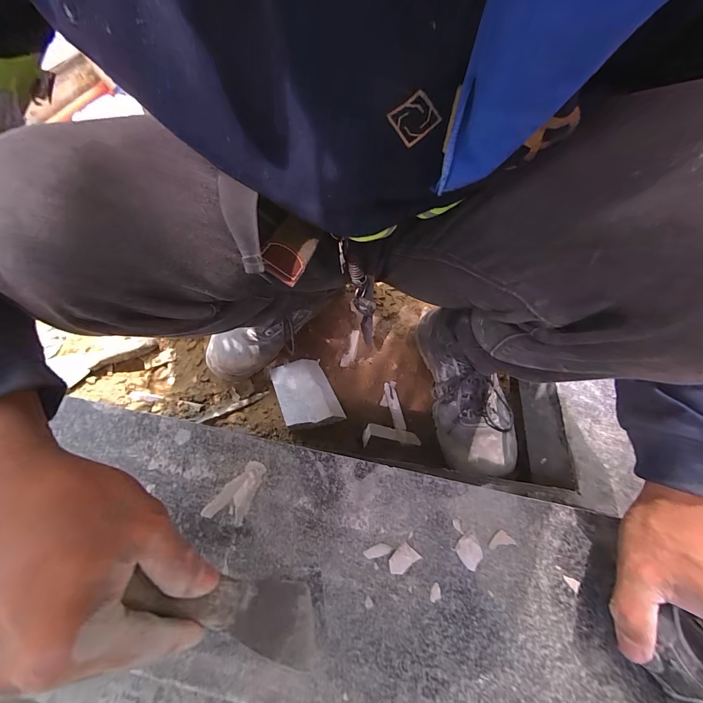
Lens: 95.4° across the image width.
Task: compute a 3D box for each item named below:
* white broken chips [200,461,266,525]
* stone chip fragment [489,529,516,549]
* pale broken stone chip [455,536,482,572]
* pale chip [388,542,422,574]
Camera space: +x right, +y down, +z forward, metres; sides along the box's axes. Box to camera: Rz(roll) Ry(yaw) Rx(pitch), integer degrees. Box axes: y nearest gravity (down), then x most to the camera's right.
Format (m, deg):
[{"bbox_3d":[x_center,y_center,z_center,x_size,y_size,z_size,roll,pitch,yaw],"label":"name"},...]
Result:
[{"bbox_3d":[-0.101,0.120,0.279,0.034,0.004,0.052,16,60,8],"label":"white broken chips"},{"bbox_3d":[0.124,0.155,0.265,0.022,0.004,0.011,-8,60,-6],"label":"stone chip fragment"},{"bbox_3d":[0.096,0.162,0.259,0.019,0.004,0.021,-33,65,-19],"label":"pale broken stone chip"},{"bbox_3d":[0.041,0.166,0.256,0.025,0.004,0.014,-30,65,-18],"label":"pale chip"}]

